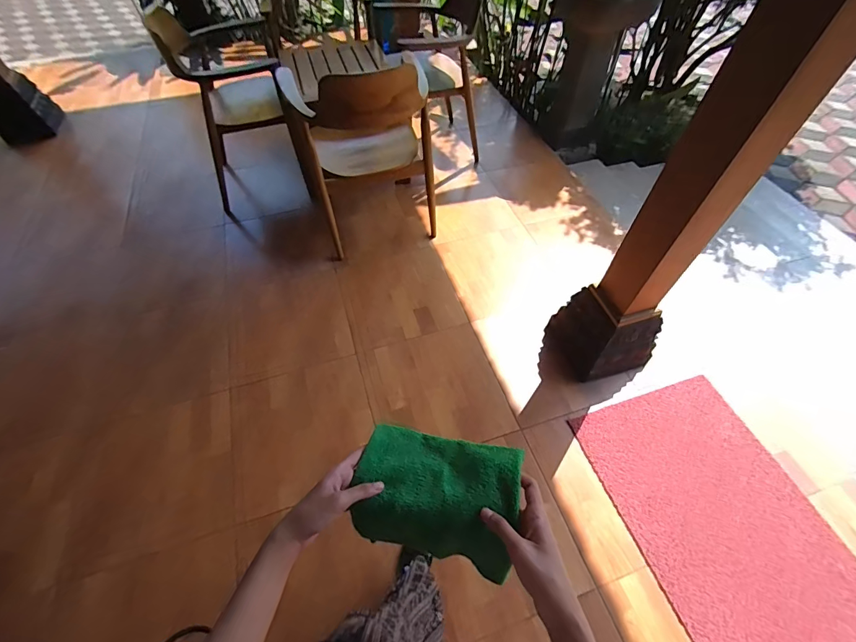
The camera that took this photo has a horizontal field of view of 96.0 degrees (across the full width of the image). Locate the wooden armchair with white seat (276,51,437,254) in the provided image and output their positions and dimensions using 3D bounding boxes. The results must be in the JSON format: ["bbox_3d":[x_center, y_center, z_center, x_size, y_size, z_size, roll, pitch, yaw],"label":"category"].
[{"bbox_3d":[-0.304,-0.788,1.779,0.580,0.770,0.556,-15,55,-9],"label":"wooden armchair with white seat"}]

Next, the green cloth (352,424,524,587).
[{"bbox_3d":[0.008,0.199,0.448,0.186,0.089,0.126,13,56,8],"label":"green cloth"}]

